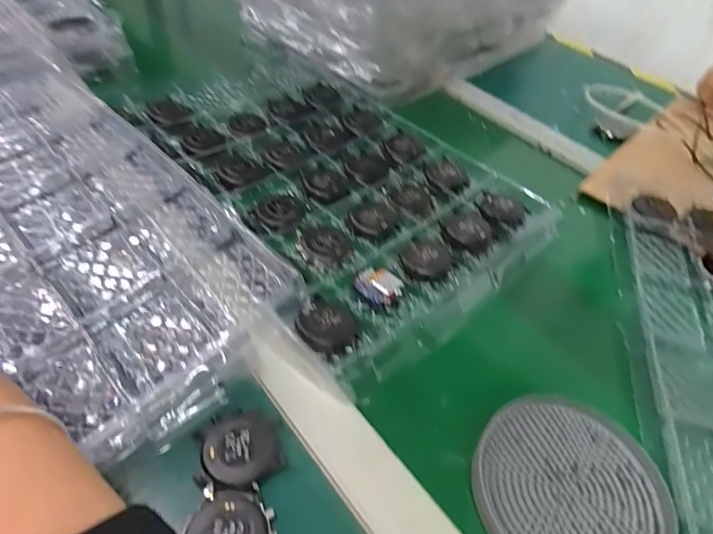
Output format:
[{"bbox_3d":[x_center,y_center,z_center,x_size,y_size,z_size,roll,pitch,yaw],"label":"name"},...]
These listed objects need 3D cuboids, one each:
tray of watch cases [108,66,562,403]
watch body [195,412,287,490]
[{"bbox_3d":[-0.033,-0.108,0.465,0.285,0.025,0.435,-29,57,-28],"label":"tray of watch cases"},{"bbox_3d":[-0.069,0.108,0.272,0.044,0.007,0.042,-16,52,-19],"label":"watch body"}]

